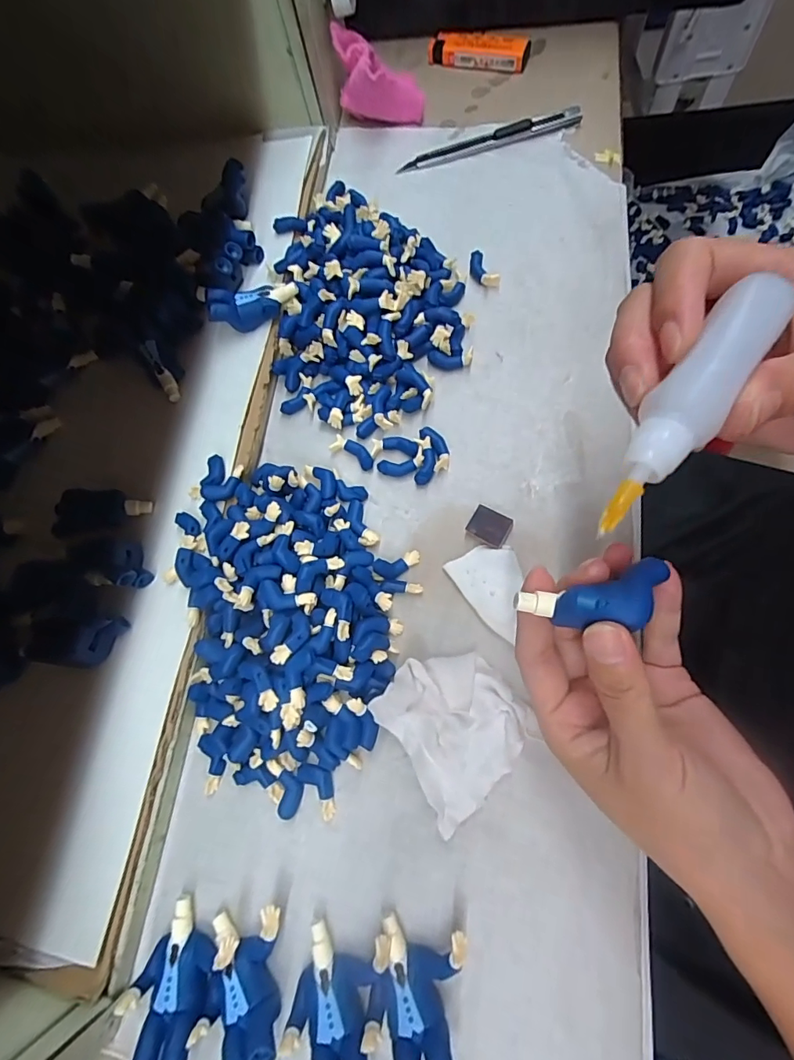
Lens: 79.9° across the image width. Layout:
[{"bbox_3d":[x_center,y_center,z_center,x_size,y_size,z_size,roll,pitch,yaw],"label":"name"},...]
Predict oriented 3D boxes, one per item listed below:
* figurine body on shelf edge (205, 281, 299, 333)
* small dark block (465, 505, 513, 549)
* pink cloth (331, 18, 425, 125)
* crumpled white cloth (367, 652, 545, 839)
[{"bbox_3d":[-0.091,-0.144,0.305,0.055,0.021,0.021,-12,72,3],"label":"figurine body on shelf edge"},{"bbox_3d":[0.052,-0.002,0.269,0.023,0.007,0.019,28,78,15],"label":"small dark block"},{"bbox_3d":[-0.014,-0.342,0.359,0.068,0.044,0.026,10,74,10],"label":"pink cloth"},{"bbox_3d":[0.028,0.095,0.234,0.063,0.016,0.070,-39,72,-6],"label":"crumpled white cloth"}]

